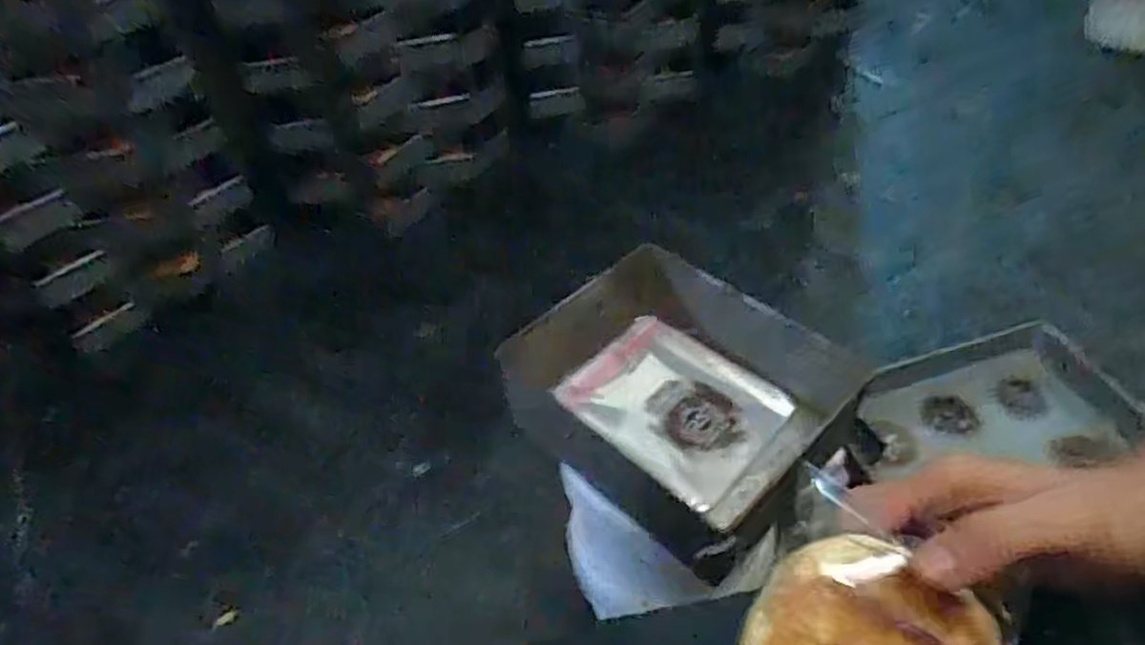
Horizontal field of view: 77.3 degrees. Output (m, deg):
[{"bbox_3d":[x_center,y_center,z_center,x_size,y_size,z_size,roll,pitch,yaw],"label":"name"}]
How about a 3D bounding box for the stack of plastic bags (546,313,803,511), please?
[{"bbox_3d":[0.094,0.078,0.692,0.192,0.013,0.145,32,58,32],"label":"stack of plastic bags"}]

